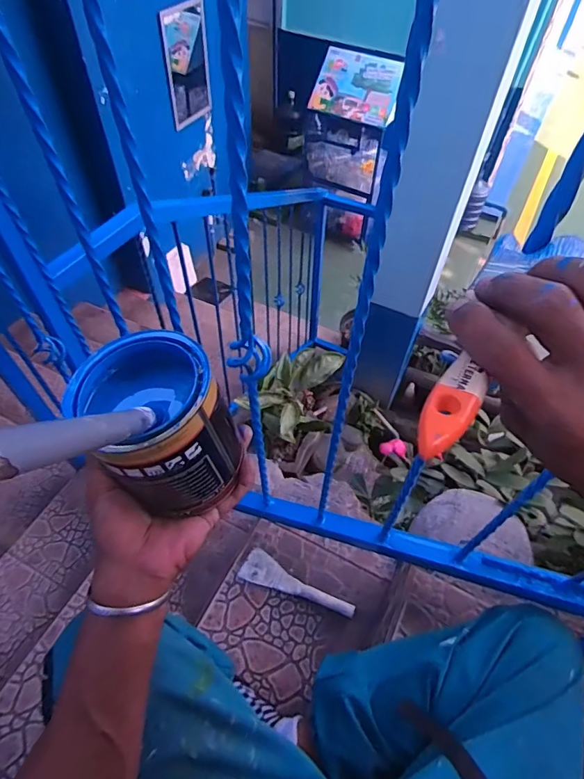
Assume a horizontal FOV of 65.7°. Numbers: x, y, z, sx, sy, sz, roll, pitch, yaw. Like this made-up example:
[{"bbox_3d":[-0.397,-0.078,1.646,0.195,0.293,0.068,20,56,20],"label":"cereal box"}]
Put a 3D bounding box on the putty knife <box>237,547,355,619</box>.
[{"bbox_3d":[0.012,0.386,0.903,0.237,0.027,0.066,19,55,12],"label":"putty knife"}]

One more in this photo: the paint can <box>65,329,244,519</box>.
[{"bbox_3d":[-0.106,0.029,0.370,0.094,0.115,0.109,-37,63,-26],"label":"paint can"}]

